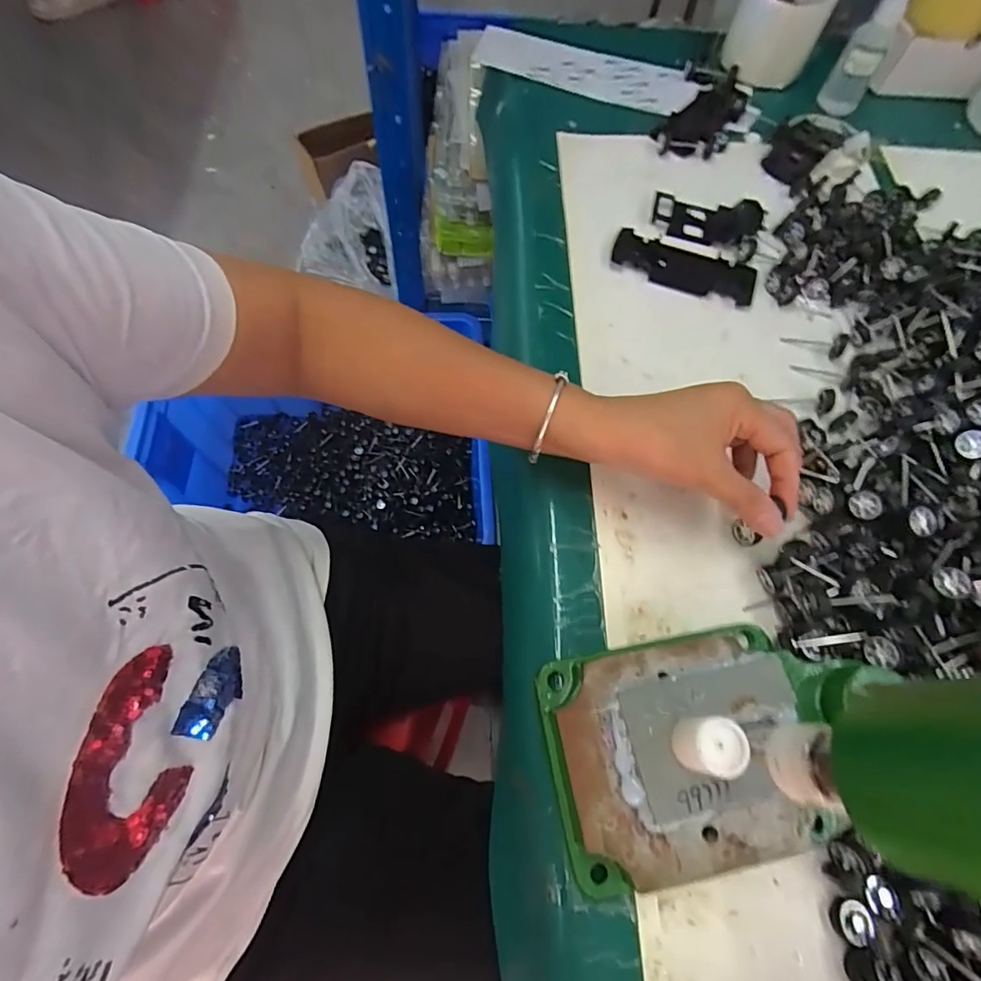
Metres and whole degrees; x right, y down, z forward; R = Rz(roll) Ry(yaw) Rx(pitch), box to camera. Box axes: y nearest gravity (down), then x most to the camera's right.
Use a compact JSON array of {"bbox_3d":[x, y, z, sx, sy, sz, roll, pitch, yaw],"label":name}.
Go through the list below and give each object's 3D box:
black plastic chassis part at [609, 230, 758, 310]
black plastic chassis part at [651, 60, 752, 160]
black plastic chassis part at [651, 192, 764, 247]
[{"bbox_3d":[0.168,-0.192,0.450,0.122,0.015,0.046,18,68,7],"label":"black plastic chassis part"},{"bbox_3d":[0.215,-0.383,0.528,0.071,0.014,0.143,24,69,9],"label":"black plastic chassis part"},{"bbox_3d":[0.195,-0.246,0.469,0.092,0.013,0.051,11,67,4],"label":"black plastic chassis part"}]

